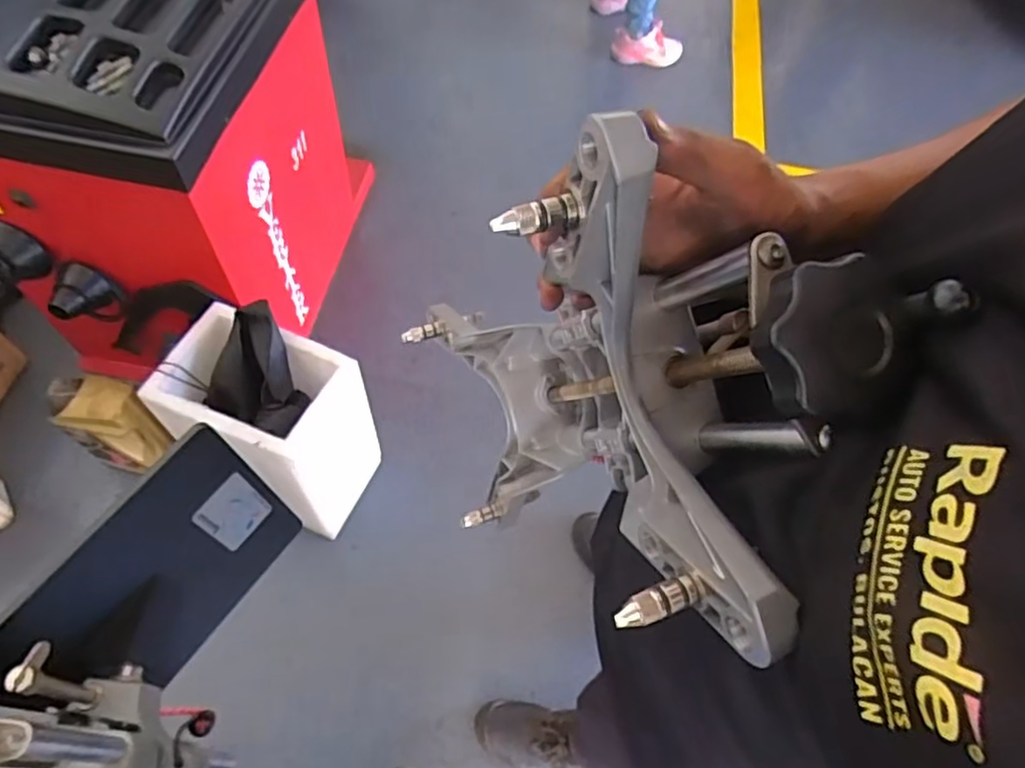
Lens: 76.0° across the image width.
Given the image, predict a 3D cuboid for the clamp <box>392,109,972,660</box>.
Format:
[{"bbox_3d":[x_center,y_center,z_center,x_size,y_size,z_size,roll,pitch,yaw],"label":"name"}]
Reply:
[{"bbox_3d":[0.055,0.006,0.449,0.136,0.427,0.224,-22,90,-15],"label":"clamp"}]

